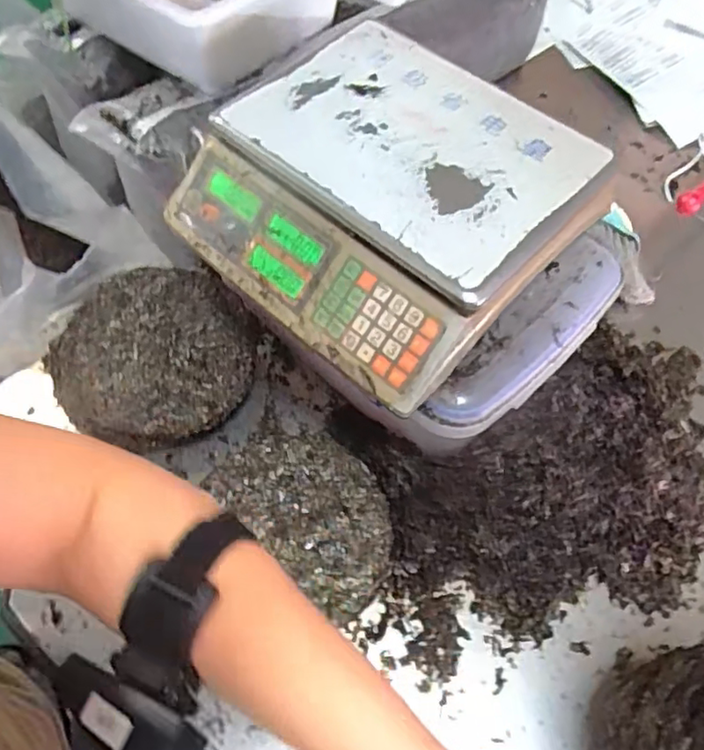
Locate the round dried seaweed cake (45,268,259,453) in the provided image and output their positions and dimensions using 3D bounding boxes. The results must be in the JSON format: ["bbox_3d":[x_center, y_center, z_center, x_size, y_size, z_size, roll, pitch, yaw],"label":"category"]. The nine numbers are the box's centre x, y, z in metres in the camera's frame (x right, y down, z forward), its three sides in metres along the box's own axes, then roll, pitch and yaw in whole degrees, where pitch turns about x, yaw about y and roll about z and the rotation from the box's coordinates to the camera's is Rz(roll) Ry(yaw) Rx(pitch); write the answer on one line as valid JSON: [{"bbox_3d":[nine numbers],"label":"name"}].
[{"bbox_3d":[-0.213,-0.022,0.673,0.208,0.033,0.203,1,59,-2],"label":"round dried seaweed cake"}]

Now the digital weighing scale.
[{"bbox_3d":[0.028,-0.173,0.593,0.322,0.097,0.287,40,66,20],"label":"digital weighing scale"}]

